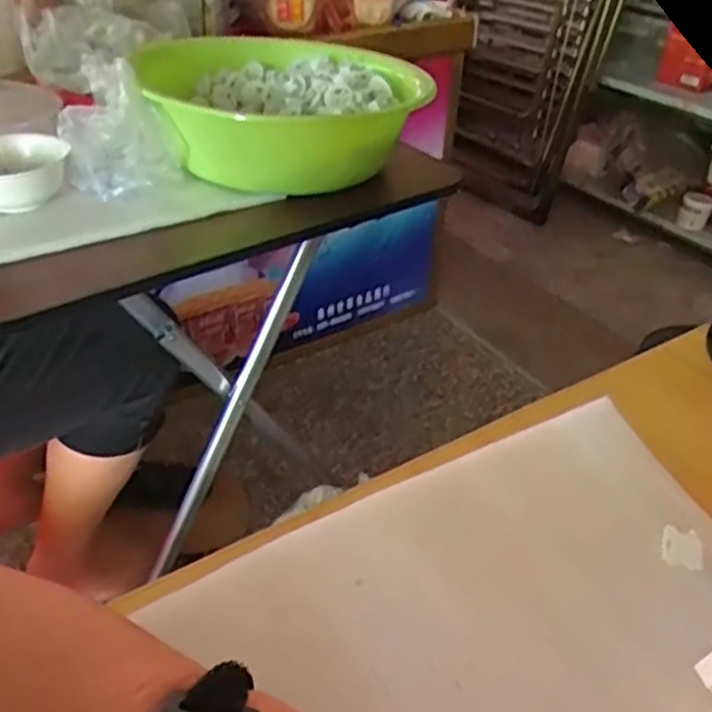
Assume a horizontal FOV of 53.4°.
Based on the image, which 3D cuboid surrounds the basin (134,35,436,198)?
[{"bbox_3d":[-0.091,-0.292,0.836,0.308,0.095,0.275,-11,39,-17],"label":"basin"}]

